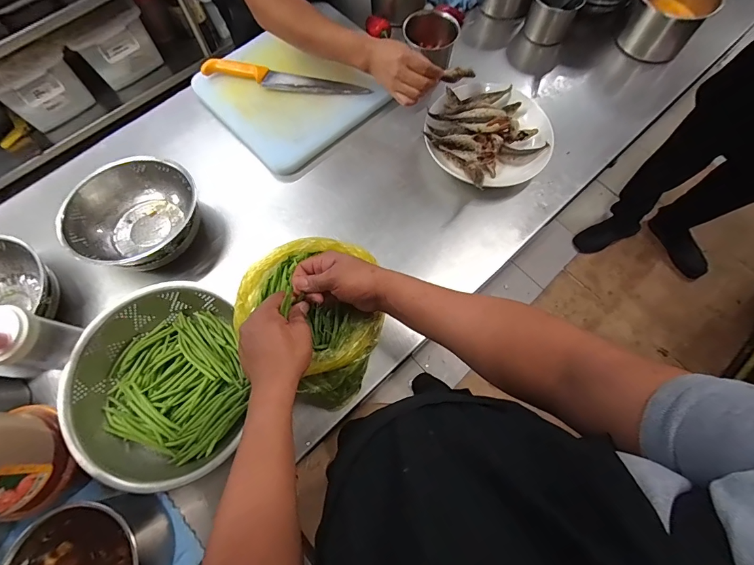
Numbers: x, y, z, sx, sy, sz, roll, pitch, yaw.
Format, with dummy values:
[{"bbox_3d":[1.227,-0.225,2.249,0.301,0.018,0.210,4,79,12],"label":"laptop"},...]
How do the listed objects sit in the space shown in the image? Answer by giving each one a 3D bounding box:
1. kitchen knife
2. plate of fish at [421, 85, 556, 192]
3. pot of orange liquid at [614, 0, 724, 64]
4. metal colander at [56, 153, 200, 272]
[{"bbox_3d":[-0.199,-0.446,0.825,0.358,0.030,0.049,9,71,4],"label":"kitchen knife"},{"bbox_3d":[0.224,-0.303,0.774,0.241,0.078,0.226,0,70,0],"label":"plate of fish"},{"bbox_3d":[0.661,-0.623,0.862,0.162,0.130,0.183,34,74,12],"label":"pot of orange liquid"},{"bbox_3d":[-0.443,-0.123,0.715,0.214,0.100,0.194,-16,71,-5],"label":"metal colander"}]

